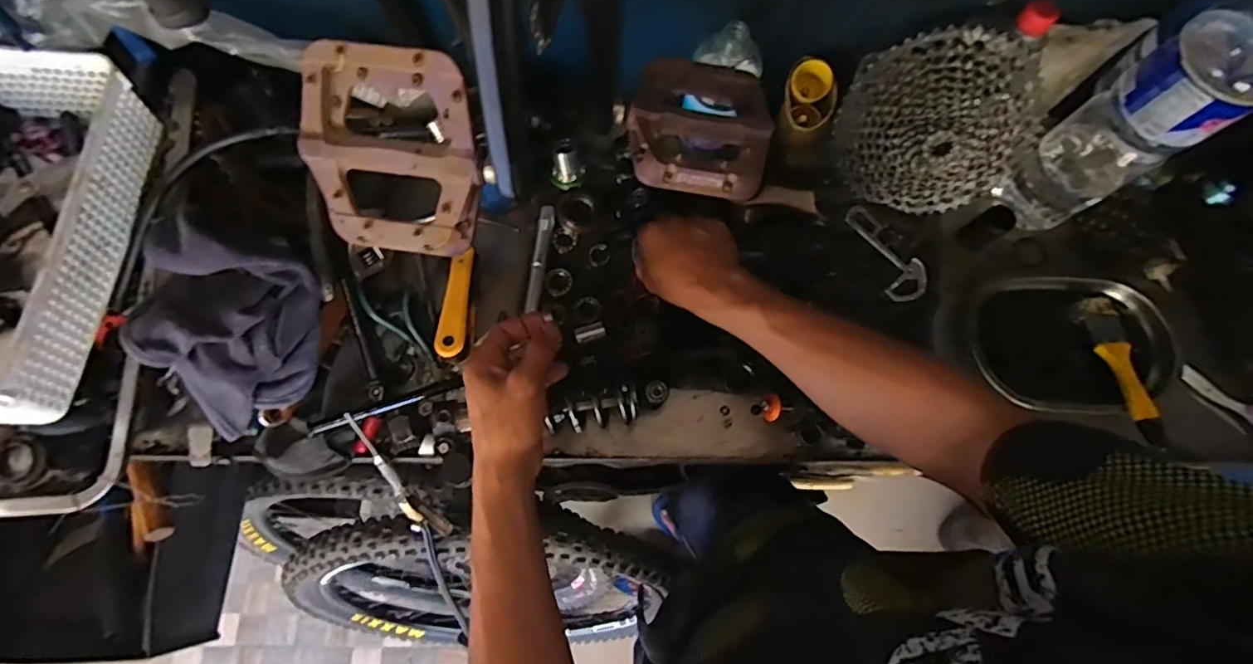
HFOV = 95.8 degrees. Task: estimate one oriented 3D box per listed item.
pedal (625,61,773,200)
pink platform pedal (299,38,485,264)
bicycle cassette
[{"bbox_3d":[0.051,-0.142,0.393,0.095,0.030,0.105,10,75,1],"label":"pedal"},{"bbox_3d":[-0.127,-0.097,0.309,0.093,0.016,0.105,8,115,3],"label":"pink platform pedal"},{"bbox_3d":[0.327,-0.212,0.595,0.195,0.192,0.058,17,42,-1],"label":"bicycle cassette"}]

